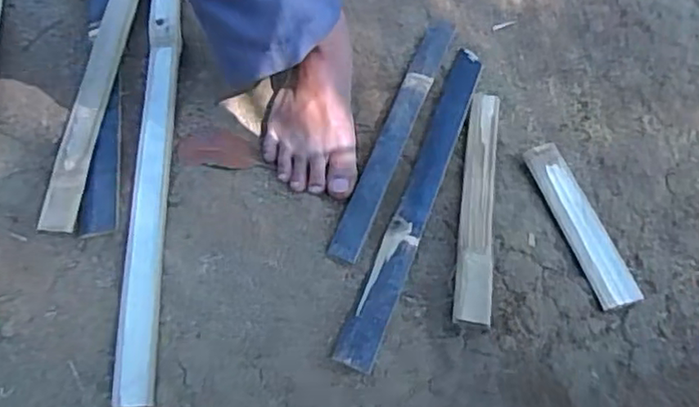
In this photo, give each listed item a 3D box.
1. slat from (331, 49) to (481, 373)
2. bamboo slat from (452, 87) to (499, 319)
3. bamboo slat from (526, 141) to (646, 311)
[{"bbox_3d":[0.075,-0.015,0.668,0.034,0.019,0.402,18,62,13],"label":"slat"},{"bbox_3d":[0.133,-0.006,0.659,0.035,0.010,0.284,12,56,-2],"label":"bamboo slat"},{"bbox_3d":[0.227,0.018,0.638,0.038,0.014,0.184,-15,60,-6],"label":"bamboo slat"}]

